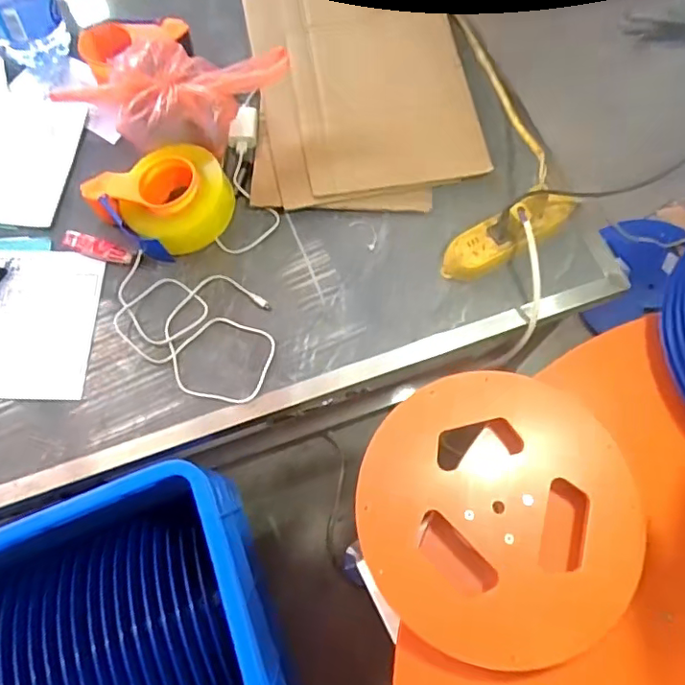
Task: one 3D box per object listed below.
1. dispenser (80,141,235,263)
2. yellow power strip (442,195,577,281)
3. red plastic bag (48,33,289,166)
[{"bbox_3d":[-0.235,-0.191,0.725,0.171,0.074,0.137,30,74,11],"label":"dispenser"},{"bbox_3d":[0.218,-0.138,0.728,0.196,0.047,0.061,-28,73,-8],"label":"yellow power strip"},{"bbox_3d":[-0.213,-0.331,0.750,0.249,0.096,0.161,14,72,6],"label":"red plastic bag"}]

